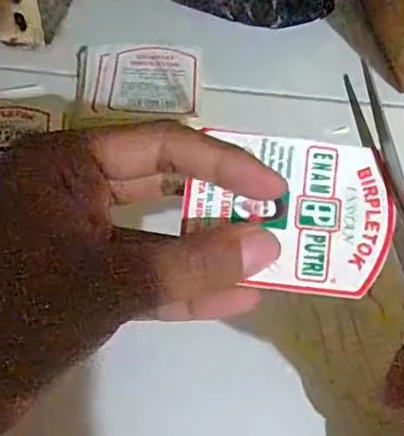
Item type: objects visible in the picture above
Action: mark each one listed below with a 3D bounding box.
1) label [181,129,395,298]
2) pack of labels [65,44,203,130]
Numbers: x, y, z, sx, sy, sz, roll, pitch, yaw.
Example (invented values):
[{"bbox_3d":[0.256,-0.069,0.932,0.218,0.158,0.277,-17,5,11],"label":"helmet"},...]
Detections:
[{"bbox_3d":[0.030,-0.002,0.206,0.070,0.004,0.053,7,79,6],"label":"label"},{"bbox_3d":[-0.042,-0.088,0.385,0.083,0.007,0.085,-1,50,-4],"label":"pack of labels"}]

